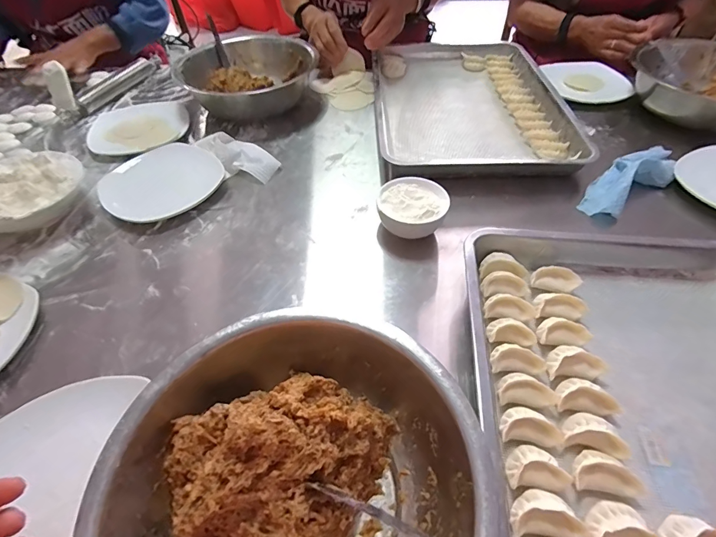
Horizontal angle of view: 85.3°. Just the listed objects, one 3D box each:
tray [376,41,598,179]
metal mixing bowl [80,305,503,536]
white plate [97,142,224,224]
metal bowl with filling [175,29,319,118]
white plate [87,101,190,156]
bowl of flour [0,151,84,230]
[{"bbox_3d":[0.203,-0.329,0.750,0.317,0.054,0.468,0,50,2],"label":"tray"},{"bbox_3d":[-0.049,0.168,0.299,0.252,0.089,0.273,-1,50,1],"label":"metal mixing bowl"},{"bbox_3d":[-0.314,-0.140,0.619,0.171,0.046,0.167,-1,50,1],"label":"white plate"},{"bbox_3d":[-0.215,-0.389,0.787,0.250,0.087,0.217,29,57,23],"label":"metal bowl with filling"},{"bbox_3d":[-0.412,-0.262,0.732,0.177,0.021,0.178,-1,50,1],"label":"white plate"},{"bbox_3d":[-0.483,-0.109,0.565,0.155,0.054,0.155,-1,50,1],"label":"bowl of flour"}]

